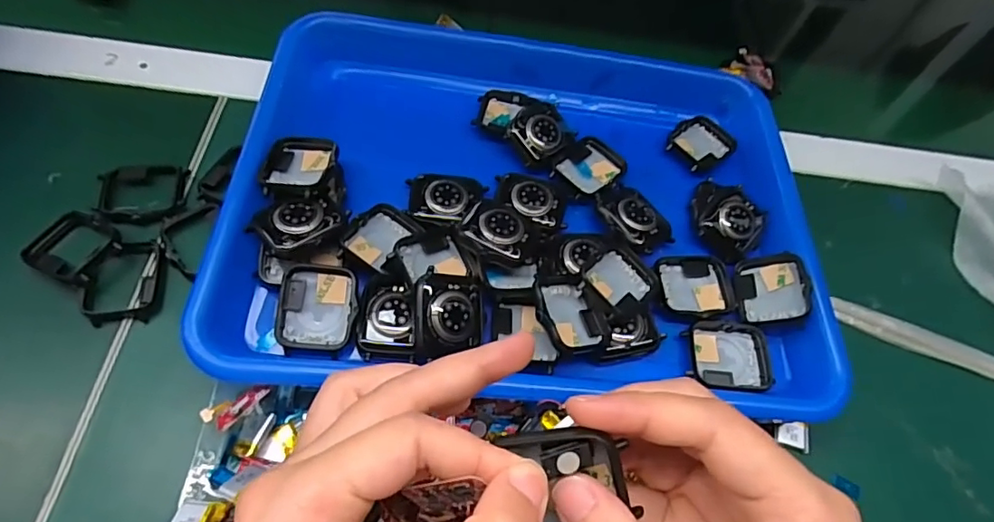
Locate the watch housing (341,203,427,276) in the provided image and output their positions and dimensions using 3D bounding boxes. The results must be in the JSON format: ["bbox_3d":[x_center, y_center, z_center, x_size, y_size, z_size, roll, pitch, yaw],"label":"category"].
[{"bbox_3d":[-0.063,-0.013,0.291,0.032,0.011,0.041,39,53,-9],"label":"watch housing"}]

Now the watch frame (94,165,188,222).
[{"bbox_3d":[-0.203,-0.041,0.306,0.045,0.015,0.037,0,60,-8],"label":"watch frame"}]

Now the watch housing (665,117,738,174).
[{"bbox_3d":[0.136,-0.080,0.364,0.043,0.009,0.035,-31,66,-21],"label":"watch housing"}]

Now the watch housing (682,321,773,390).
[{"bbox_3d":[0.123,0.051,0.288,0.043,0.010,0.036,3,59,-3],"label":"watch housing"}]

